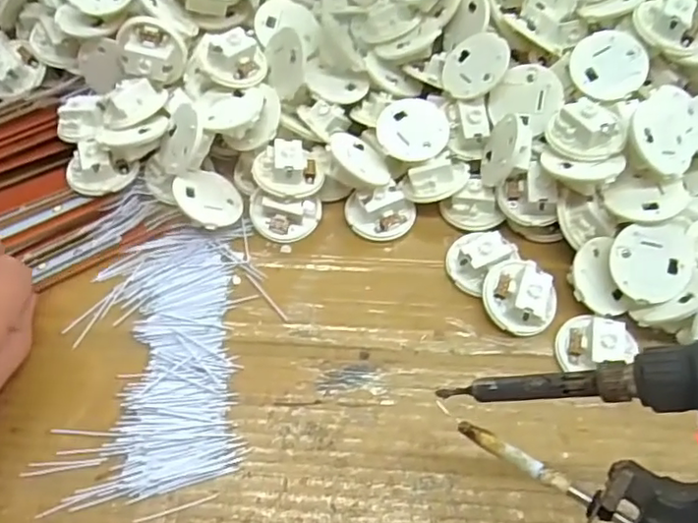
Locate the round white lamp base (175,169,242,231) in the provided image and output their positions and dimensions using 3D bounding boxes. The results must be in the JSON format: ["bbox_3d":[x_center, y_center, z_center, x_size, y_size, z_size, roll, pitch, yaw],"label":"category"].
[{"bbox_3d":[-0.076,-0.034,0.335,0.037,0.010,0.037,21,48,-24],"label":"round white lamp base"}]

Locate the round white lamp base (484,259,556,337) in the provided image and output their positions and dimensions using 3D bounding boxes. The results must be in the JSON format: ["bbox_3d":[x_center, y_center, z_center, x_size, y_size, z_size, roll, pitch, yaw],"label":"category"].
[{"bbox_3d":[0.085,0.017,0.305,0.037,0.011,0.035,0,68,0],"label":"round white lamp base"}]

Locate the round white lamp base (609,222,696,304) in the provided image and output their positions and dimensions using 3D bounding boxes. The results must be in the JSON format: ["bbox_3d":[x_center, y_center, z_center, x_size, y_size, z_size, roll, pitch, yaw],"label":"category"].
[{"bbox_3d":[0.146,0.001,0.300,0.037,0.012,0.037,0,84,3],"label":"round white lamp base"}]

